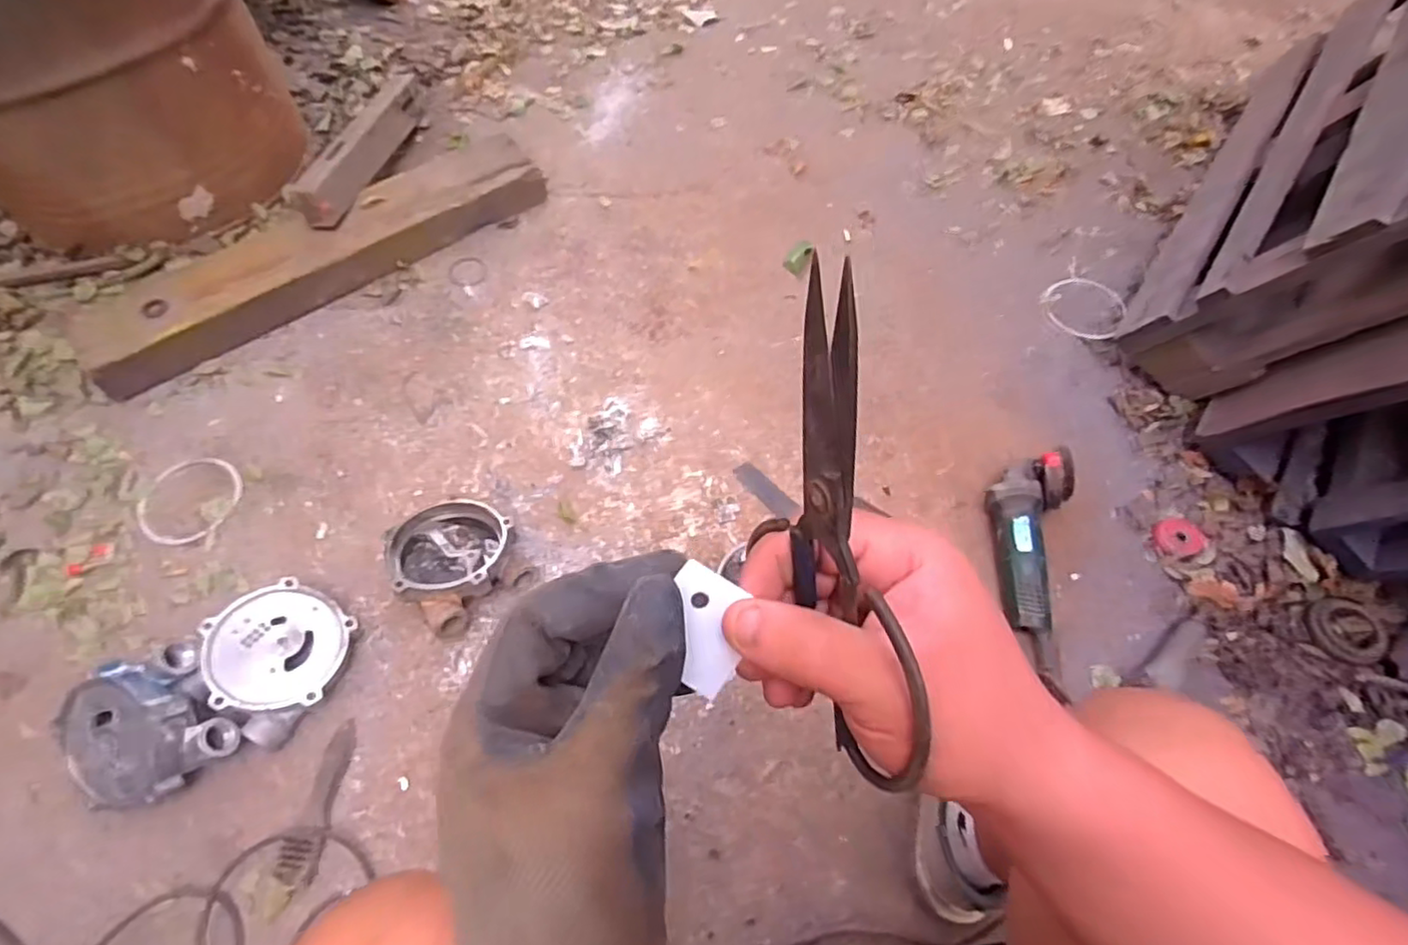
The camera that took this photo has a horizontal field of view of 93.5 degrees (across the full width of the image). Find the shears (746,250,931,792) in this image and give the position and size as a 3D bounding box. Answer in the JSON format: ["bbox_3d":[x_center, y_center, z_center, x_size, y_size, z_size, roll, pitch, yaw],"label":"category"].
[{"bbox_3d":[0.042,0.025,0.222,0.024,0.059,0.176,-14,105,-11],"label":"shears"}]

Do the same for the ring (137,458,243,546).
[{"bbox_3d":[-0.812,0.041,1.045,0.155,0.009,0.148,1,60,-2],"label":"ring"}]

